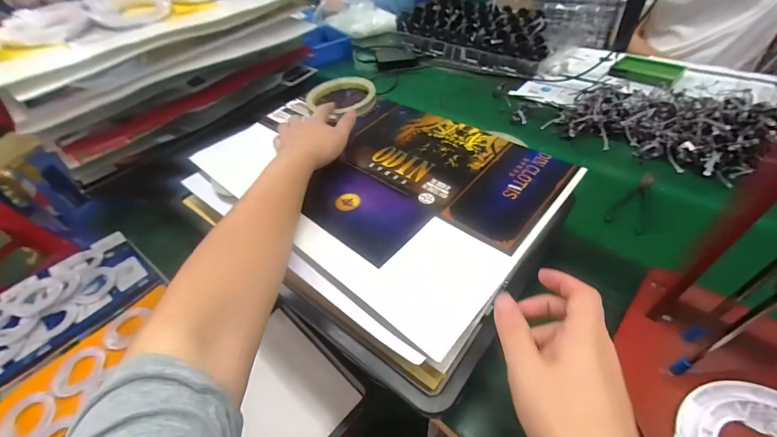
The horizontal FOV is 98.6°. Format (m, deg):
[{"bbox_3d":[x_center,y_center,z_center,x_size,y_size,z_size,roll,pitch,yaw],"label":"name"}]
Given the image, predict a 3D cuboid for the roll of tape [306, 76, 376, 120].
[{"bbox_3d":[-0.086,-0.218,0.600,0.124,0.021,0.117,-4,47,4],"label":"roll of tape"}]

